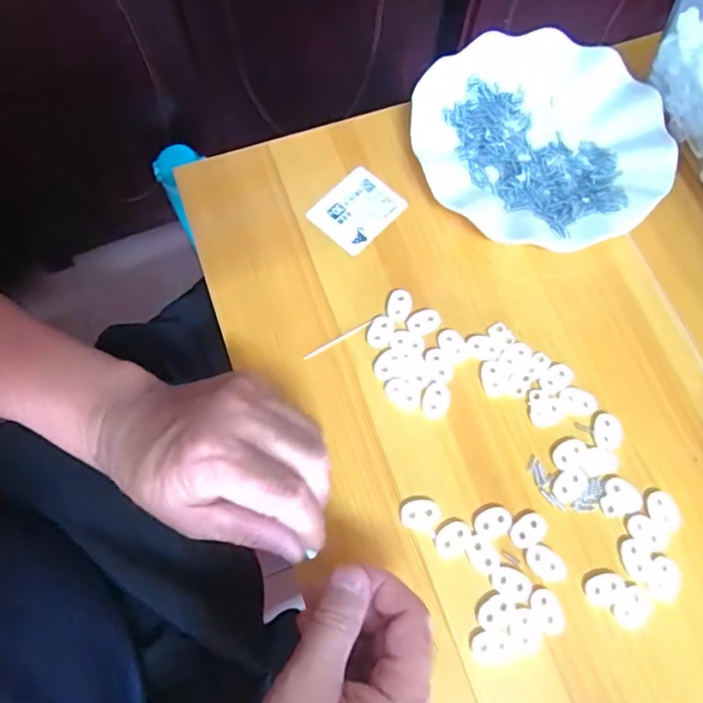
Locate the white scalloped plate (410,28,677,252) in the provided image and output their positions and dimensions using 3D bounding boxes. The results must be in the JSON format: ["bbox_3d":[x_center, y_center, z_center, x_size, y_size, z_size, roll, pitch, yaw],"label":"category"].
[{"bbox_3d":[0.138,-0.160,0.423,0.180,0.023,0.176,0,72,-1],"label":"white scalloped plate"}]

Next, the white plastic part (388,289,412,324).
[{"bbox_3d":[0.033,-0.031,0.390,0.015,0.004,0.025,17,72,4],"label":"white plastic part"}]

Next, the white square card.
[{"bbox_3d":[0.004,-0.104,0.419,0.049,0.004,0.059,42,76,12],"label":"white square card"}]

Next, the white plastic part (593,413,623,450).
[{"bbox_3d":[0.165,0.050,0.363,0.017,0.004,0.022,19,72,5],"label":"white plastic part"}]

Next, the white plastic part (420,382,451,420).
[{"bbox_3d":[0.055,0.032,0.369,0.019,0.004,0.024,18,72,5],"label":"white plastic part"}]

